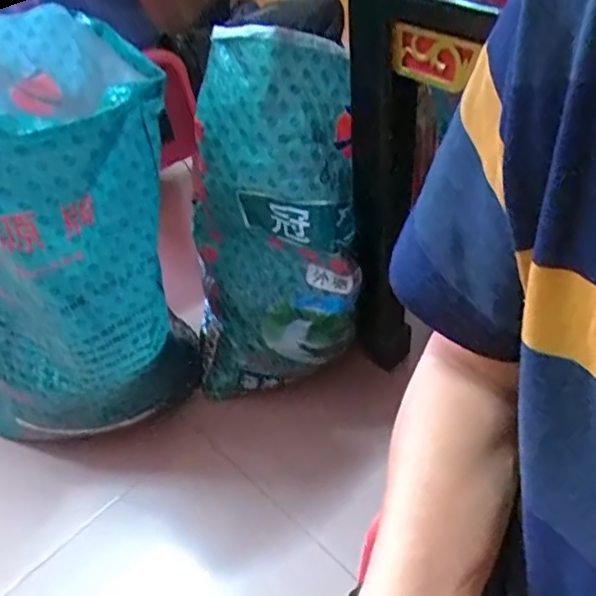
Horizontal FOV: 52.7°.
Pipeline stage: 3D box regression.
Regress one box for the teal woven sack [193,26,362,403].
[{"bbox_3d":[-0.049,-0.085,0.879,0.264,0.529,0.153,0,47,7],"label":"teal woven sack"}]

